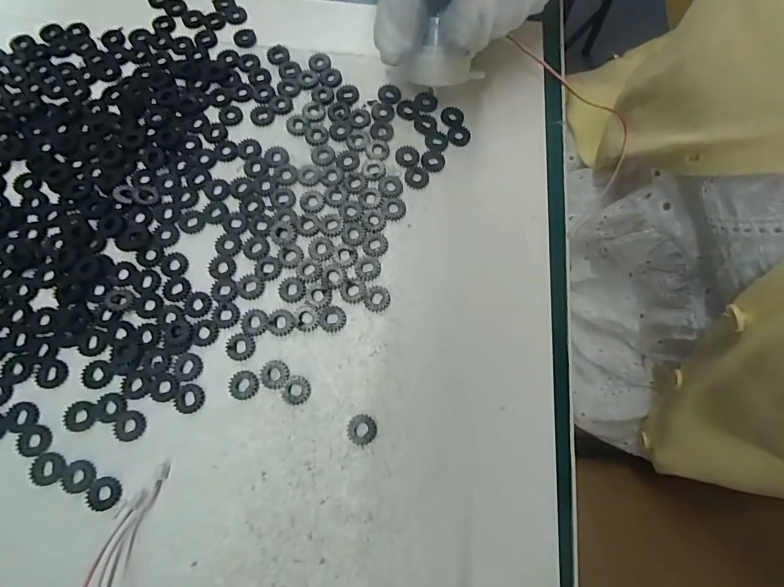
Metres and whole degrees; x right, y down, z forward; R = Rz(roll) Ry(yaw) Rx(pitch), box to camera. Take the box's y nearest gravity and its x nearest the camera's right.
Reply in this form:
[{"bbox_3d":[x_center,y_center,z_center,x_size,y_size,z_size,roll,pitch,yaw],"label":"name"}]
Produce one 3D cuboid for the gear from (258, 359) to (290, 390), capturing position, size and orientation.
[{"bbox_3d":[-0.045,0.031,0.155,0.011,0.004,0.011,1,73,-2],"label":"gear"}]

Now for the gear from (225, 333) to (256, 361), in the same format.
[{"bbox_3d":[-0.059,0.020,0.158,0.011,0.004,0.010,1,73,-2],"label":"gear"}]

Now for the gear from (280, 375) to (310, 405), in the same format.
[{"bbox_3d":[-0.036,0.036,0.154,0.010,0.004,0.011,1,73,-2],"label":"gear"}]

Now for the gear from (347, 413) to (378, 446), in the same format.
[{"bbox_3d":[-0.011,0.049,0.149,0.011,0.004,0.010,33,74,8],"label":"gear"}]

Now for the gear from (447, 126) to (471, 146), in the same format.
[{"bbox_3d":[0.031,-0.074,0.192,0.010,0.004,0.010,1,72,-3],"label":"gear"}]

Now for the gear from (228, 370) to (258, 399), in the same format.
[{"bbox_3d":[-0.056,0.034,0.154,0.011,0.004,0.011,1,73,-2],"label":"gear"}]

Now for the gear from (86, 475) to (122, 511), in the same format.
[{"bbox_3d":[-0.099,0.068,0.140,0.011,0.004,0.010,1,73,-2],"label":"gear"}]

